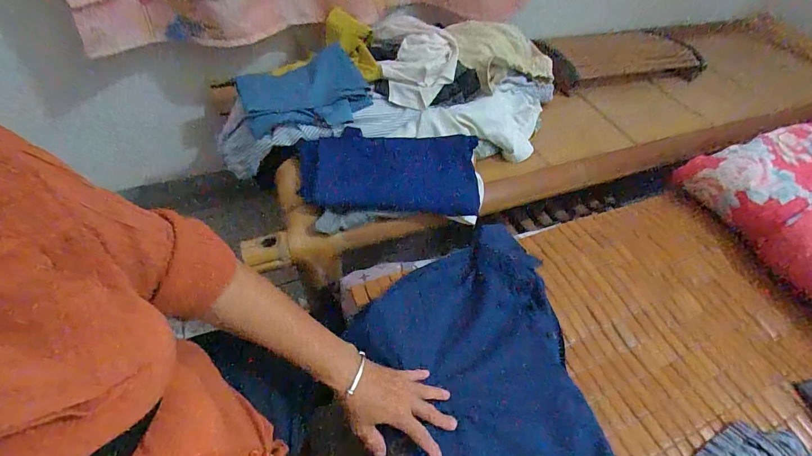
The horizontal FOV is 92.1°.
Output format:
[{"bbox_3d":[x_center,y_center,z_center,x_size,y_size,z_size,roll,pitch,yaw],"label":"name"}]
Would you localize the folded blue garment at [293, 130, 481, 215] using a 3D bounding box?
[{"bbox_3d":[-0.033,-0.111,0.832,0.356,0.163,0.083,3,49,-2],"label":"folded blue garment"}]

